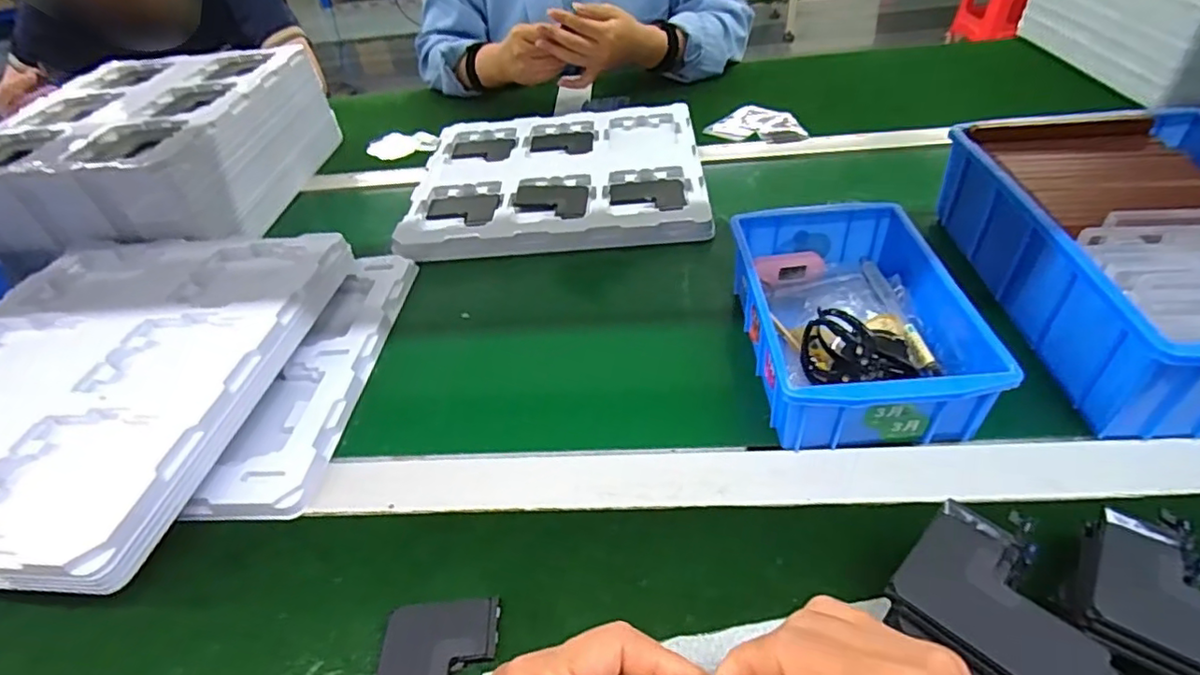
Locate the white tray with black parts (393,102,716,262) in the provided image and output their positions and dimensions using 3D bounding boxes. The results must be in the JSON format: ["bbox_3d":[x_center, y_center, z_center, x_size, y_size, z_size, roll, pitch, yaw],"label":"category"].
[{"bbox_3d":[-0.046,-0.182,0.672,0.315,0.023,0.290,-3,42,3],"label":"white tray with black parts"}]

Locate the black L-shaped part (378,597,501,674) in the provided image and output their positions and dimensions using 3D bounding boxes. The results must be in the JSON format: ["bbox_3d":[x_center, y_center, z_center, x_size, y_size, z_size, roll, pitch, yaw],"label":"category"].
[{"bbox_3d":[-0.083,0.170,0.295,0.057,0.008,0.076,-3,42,3],"label":"black L-shaped part"}]

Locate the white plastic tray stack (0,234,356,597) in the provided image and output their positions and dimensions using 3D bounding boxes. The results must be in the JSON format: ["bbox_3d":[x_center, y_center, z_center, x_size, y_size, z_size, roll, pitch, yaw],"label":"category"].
[{"bbox_3d":[-0.377,0.022,0.442,0.270,0.028,0.317,1,42,6],"label":"white plastic tray stack"}]

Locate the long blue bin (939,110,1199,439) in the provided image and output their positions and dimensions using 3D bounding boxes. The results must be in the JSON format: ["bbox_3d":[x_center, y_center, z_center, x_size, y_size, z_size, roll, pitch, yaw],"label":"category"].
[{"bbox_3d":[0.409,-0.063,0.434,0.209,0.086,0.296,-2,42,5],"label":"long blue bin"}]

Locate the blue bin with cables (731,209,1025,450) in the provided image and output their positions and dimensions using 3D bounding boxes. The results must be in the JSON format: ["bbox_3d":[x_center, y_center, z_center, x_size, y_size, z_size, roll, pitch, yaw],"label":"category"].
[{"bbox_3d":[0.174,-0.015,0.427,0.128,0.065,0.198,-3,42,3],"label":"blue bin with cables"}]

